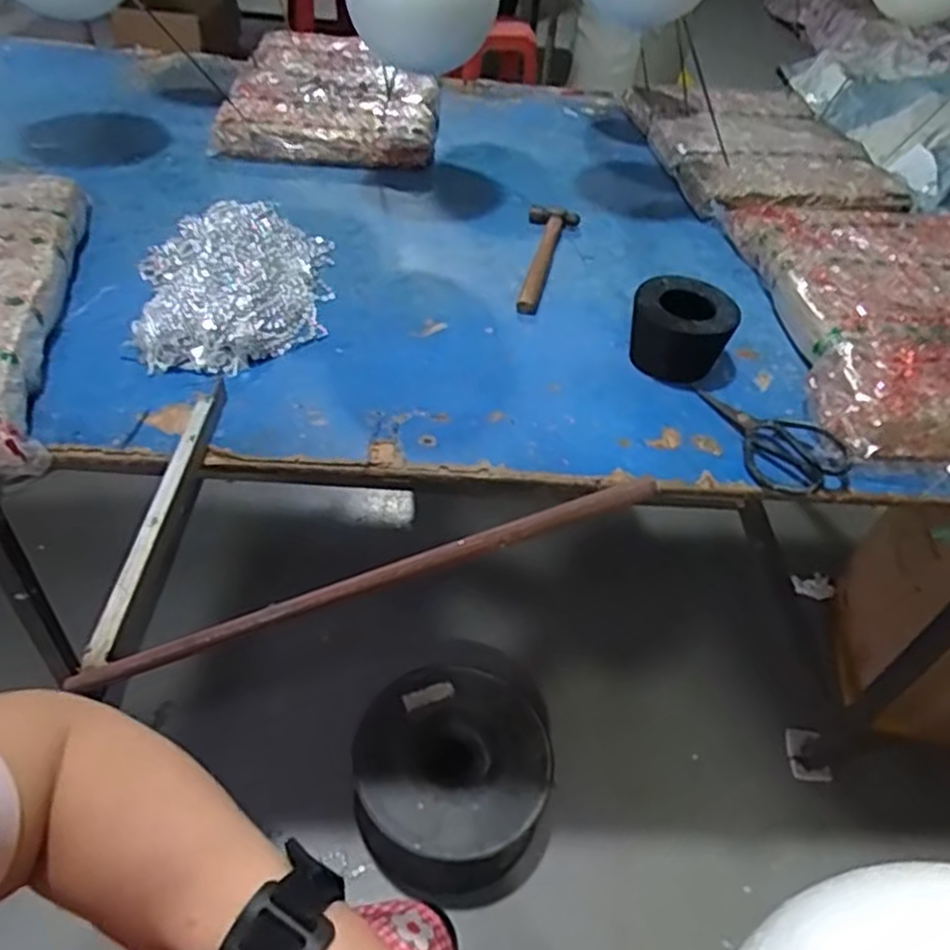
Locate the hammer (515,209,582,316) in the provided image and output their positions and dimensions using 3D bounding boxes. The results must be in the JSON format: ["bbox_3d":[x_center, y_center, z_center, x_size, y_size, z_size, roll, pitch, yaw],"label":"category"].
[{"bbox_3d":[0.097,-0.303,1.015,0.071,0.025,0.295,10,42,5],"label":"hammer"}]

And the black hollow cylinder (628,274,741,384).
[{"bbox_3d":[0.238,-0.168,0.853,0.114,0.078,0.110,20,44,16],"label":"black hollow cylinder"}]

